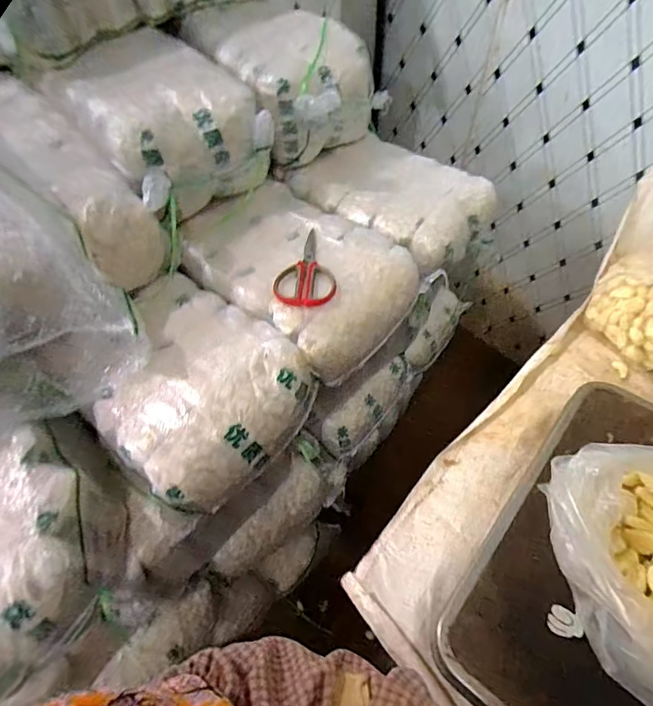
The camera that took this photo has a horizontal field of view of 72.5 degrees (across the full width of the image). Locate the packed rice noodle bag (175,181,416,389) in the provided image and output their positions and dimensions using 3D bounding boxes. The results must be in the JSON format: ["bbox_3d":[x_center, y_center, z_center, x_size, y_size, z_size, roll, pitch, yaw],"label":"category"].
[{"bbox_3d":[-0.059,-0.146,0.797,0.390,0.107,0.270,34,62,23],"label":"packed rice noodle bag"}]

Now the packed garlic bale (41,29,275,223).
[{"bbox_3d":[-0.296,-0.404,0.829,0.267,0.185,0.381,-36,61,-22],"label":"packed garlic bale"}]

